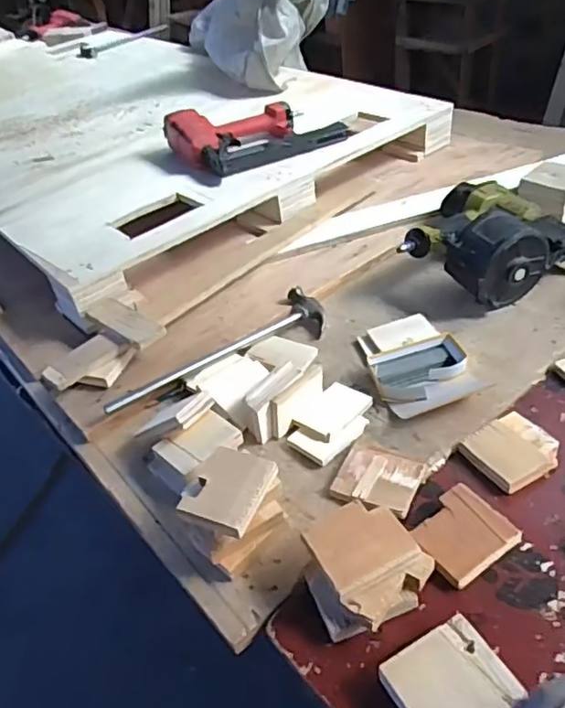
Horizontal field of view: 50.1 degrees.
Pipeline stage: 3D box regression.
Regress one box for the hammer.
[{"bbox_3d":[-0.098,-0.005,0.903,0.362,0.036,0.092,-24,44,-17],"label":"hammer"}]

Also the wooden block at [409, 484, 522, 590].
[{"bbox_3d":[0.187,0.189,0.636,0.092,0.016,0.083,-26,45,-20],"label":"wooden block"}]

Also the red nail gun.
[{"bbox_3d":[-0.044,-0.441,1.200,0.345,0.071,0.188,-17,42,-10],"label":"red nail gun"}]

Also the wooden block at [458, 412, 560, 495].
[{"bbox_3d":[0.272,0.115,0.714,0.095,0.016,0.085,-25,44,-19],"label":"wooden block"}]

